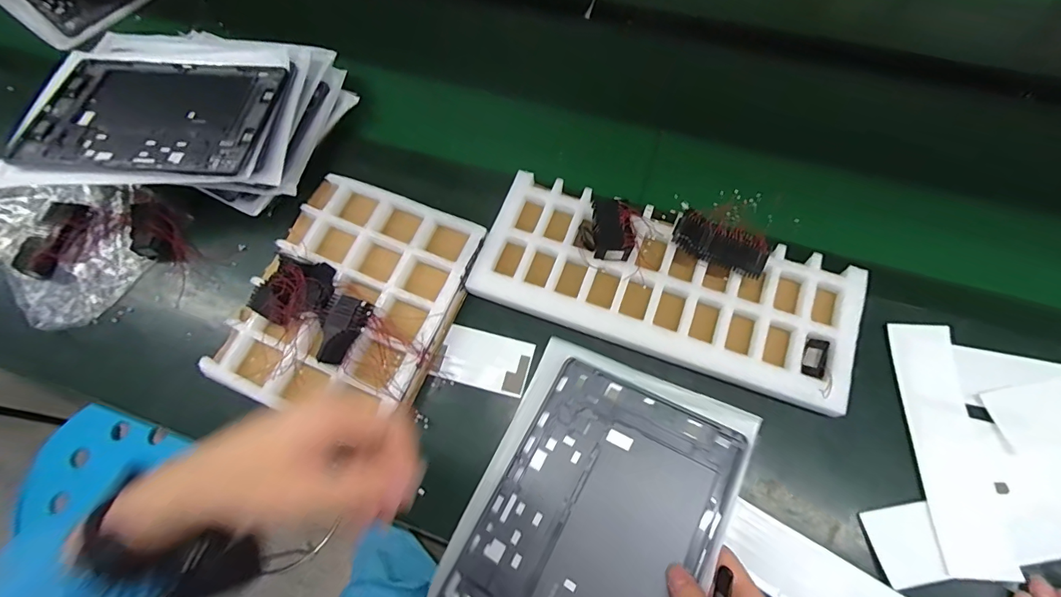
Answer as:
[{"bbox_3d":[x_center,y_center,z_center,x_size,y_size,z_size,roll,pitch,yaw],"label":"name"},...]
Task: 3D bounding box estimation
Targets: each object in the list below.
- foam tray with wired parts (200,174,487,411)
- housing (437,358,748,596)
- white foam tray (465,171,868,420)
[{"bbox_3d":[-0.194,-0.006,0.470,0.222,0.056,0.249,20,69,10],"label":"foam tray with wired parts"},{"bbox_3d":[0.046,0.190,0.355,0.166,0.008,0.252,22,68,24],"label":"housing"},{"bbox_3d":[0.133,-0.013,0.466,0.368,0.035,0.151,19,69,9],"label":"white foam tray"}]

